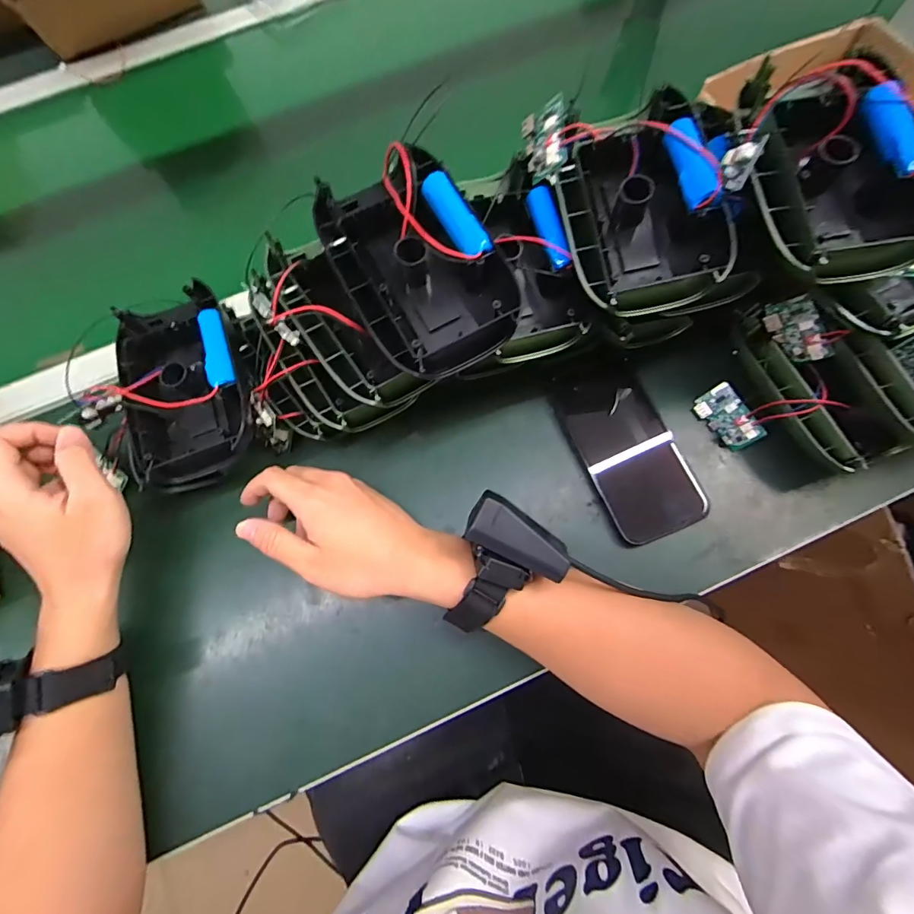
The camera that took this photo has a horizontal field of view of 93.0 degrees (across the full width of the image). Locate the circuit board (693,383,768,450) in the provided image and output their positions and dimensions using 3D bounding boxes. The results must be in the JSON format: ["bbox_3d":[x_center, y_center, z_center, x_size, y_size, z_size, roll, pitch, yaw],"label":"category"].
[{"bbox_3d":[0.234,-0.034,0.376,0.007,0.033,0.056,-9,65,-42],"label":"circuit board"}]

